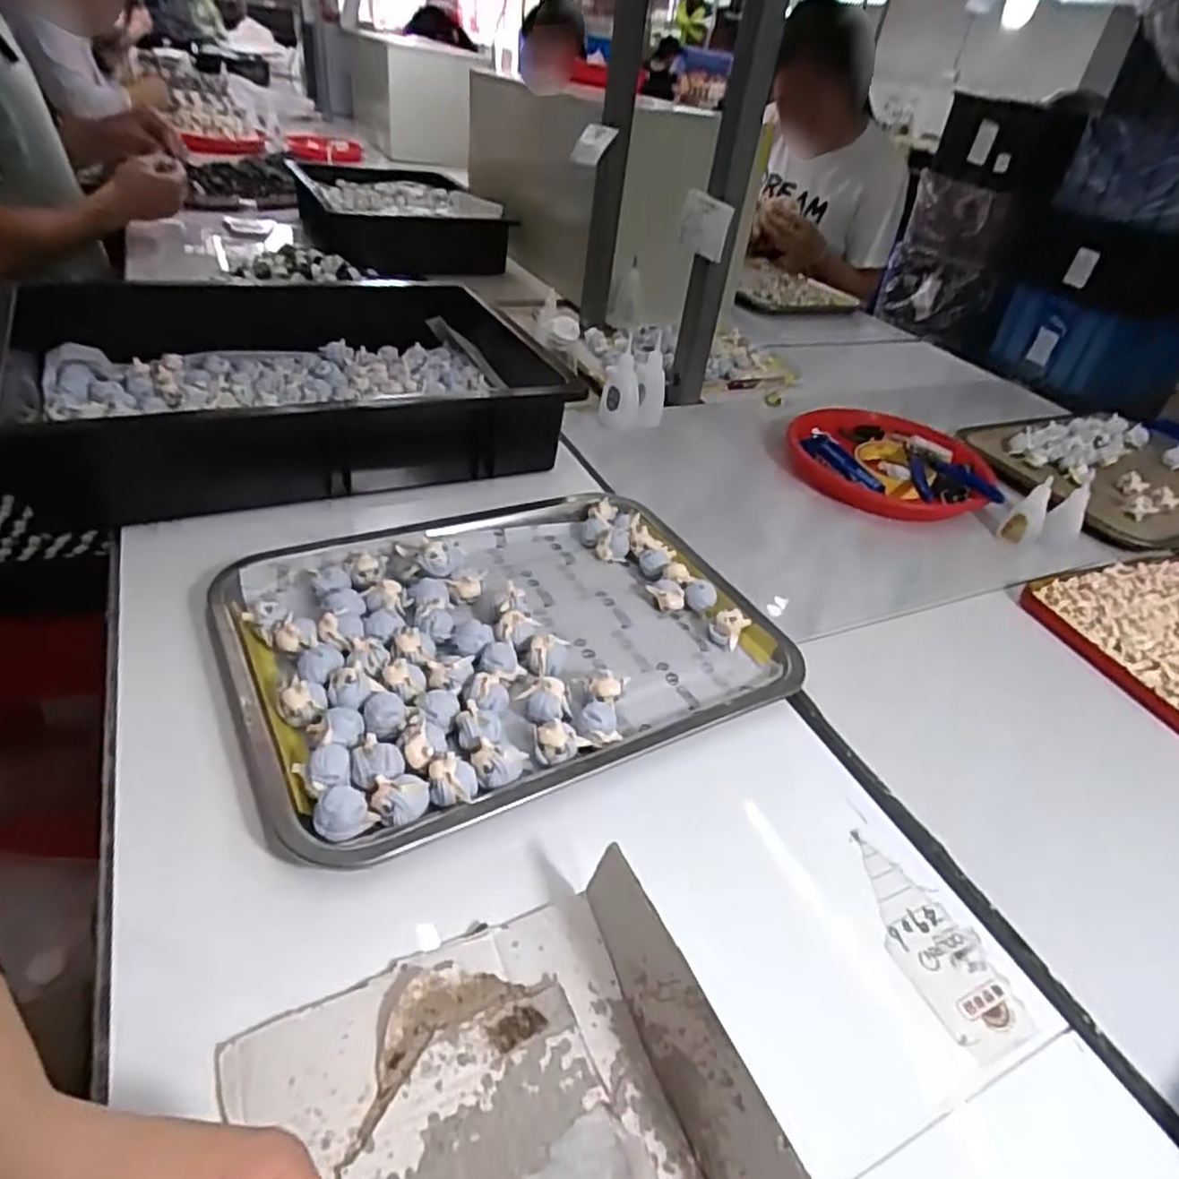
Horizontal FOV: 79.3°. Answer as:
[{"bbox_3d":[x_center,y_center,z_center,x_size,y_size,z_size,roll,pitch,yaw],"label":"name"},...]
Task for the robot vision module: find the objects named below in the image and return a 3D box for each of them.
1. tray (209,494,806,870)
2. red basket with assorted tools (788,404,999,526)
[{"bbox_3d":[-0.055,0.025,0.482,0.332,0.037,0.265,-14,43,-28],"label":"tray"},{"bbox_3d":[0.319,-0.136,0.761,0.211,0.035,0.191,22,39,16],"label":"red basket with assorted tools"}]

